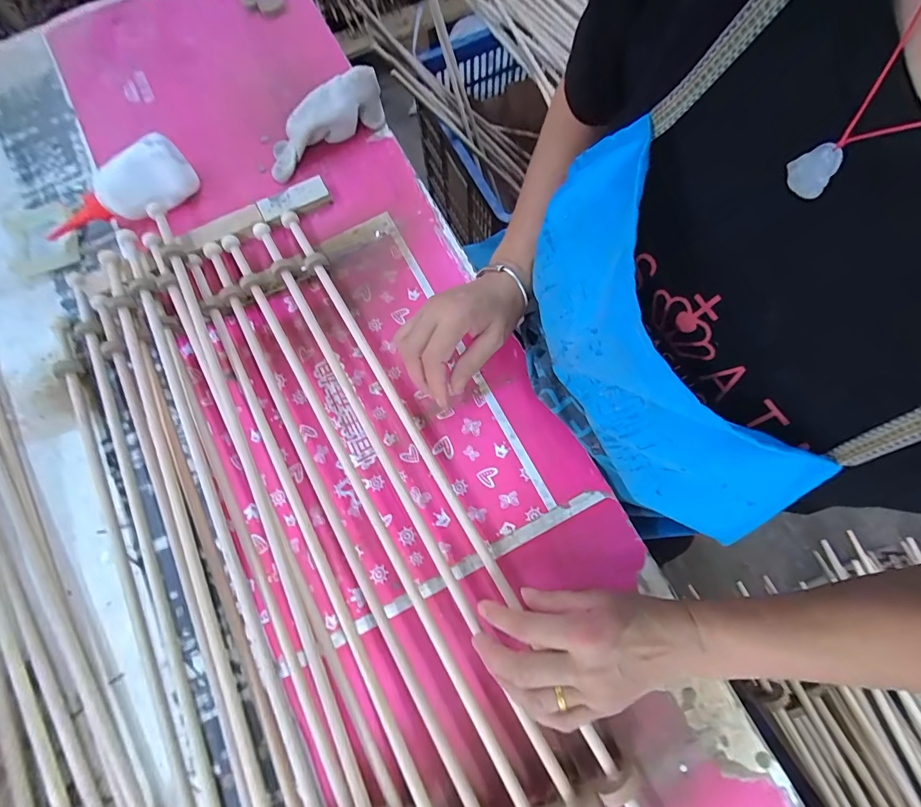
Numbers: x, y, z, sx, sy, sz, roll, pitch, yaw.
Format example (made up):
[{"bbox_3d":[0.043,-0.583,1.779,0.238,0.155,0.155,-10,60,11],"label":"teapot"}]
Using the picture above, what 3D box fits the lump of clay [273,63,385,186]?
[{"bbox_3d":[-0.169,-0.341,0.505,0.168,0.064,0.051,-32,75,7],"label":"lump of clay"}]

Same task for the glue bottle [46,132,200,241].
[{"bbox_3d":[-0.405,-0.244,0.482,0.180,0.065,0.062,-32,76,-7],"label":"glue bottle"}]

